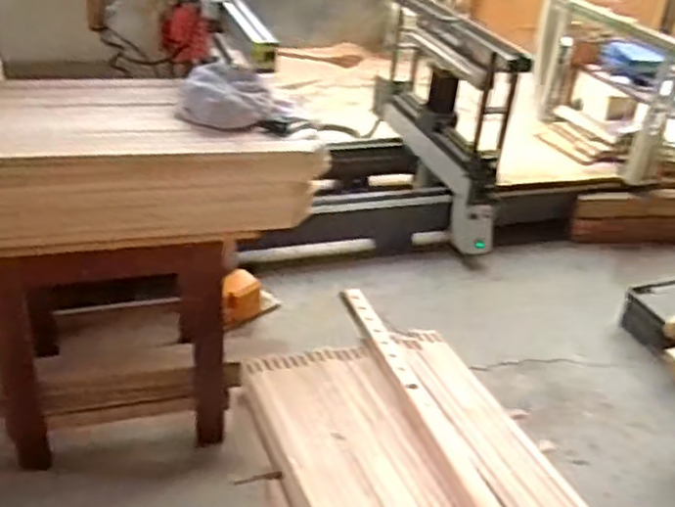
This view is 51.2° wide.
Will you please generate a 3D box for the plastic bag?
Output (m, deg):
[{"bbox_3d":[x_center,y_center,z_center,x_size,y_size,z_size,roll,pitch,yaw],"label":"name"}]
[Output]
[{"bbox_3d":[-0.275,-0.383,1.737,0.221,0.112,0.187,-3,34,-15],"label":"plastic bag"}]

